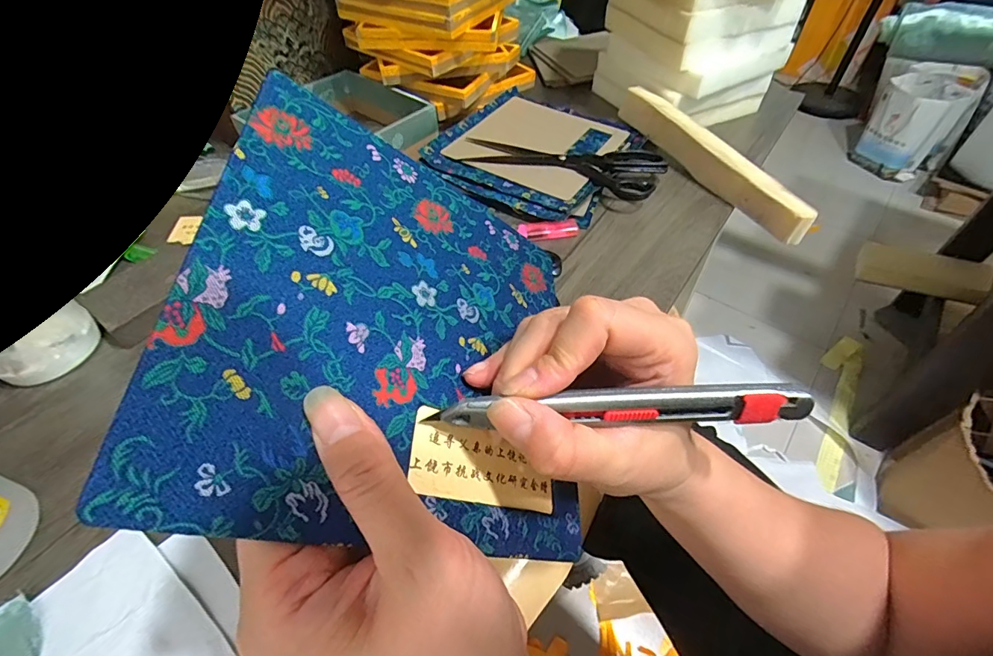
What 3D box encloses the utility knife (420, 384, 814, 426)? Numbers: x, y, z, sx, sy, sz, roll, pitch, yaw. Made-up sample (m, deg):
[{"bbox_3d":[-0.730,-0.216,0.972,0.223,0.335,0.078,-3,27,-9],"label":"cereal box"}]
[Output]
[{"bbox_3d":[0.048,0.031,0.177,0.143,0.012,0.011,-1,52,-3],"label":"utility knife"}]

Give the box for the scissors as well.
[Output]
[{"bbox_3d":[0.080,-0.206,0.553,0.230,0.015,0.101,19,53,17],"label":"scissors"}]

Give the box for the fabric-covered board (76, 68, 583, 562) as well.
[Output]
[{"bbox_3d":[-0.031,-0.003,0.199,0.172,0.009,0.171,24,54,-33],"label":"fabric-covered board"}]

